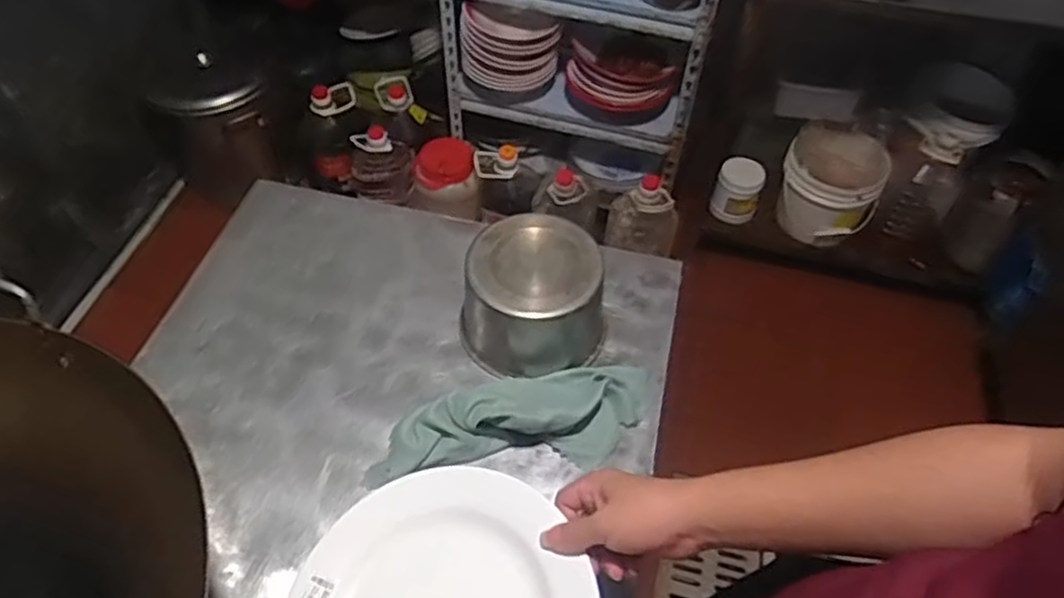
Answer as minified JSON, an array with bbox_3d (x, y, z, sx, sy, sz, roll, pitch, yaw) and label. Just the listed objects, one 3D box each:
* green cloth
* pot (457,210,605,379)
[{"bbox_3d":[-0.015,0.131,0.753,0.307,0.058,0.102,-14,55,-11],"label":"green cloth"},{"bbox_3d":[-0.001,0.000,0.814,0.159,0.123,0.143,-1,53,-1],"label":"pot"}]

